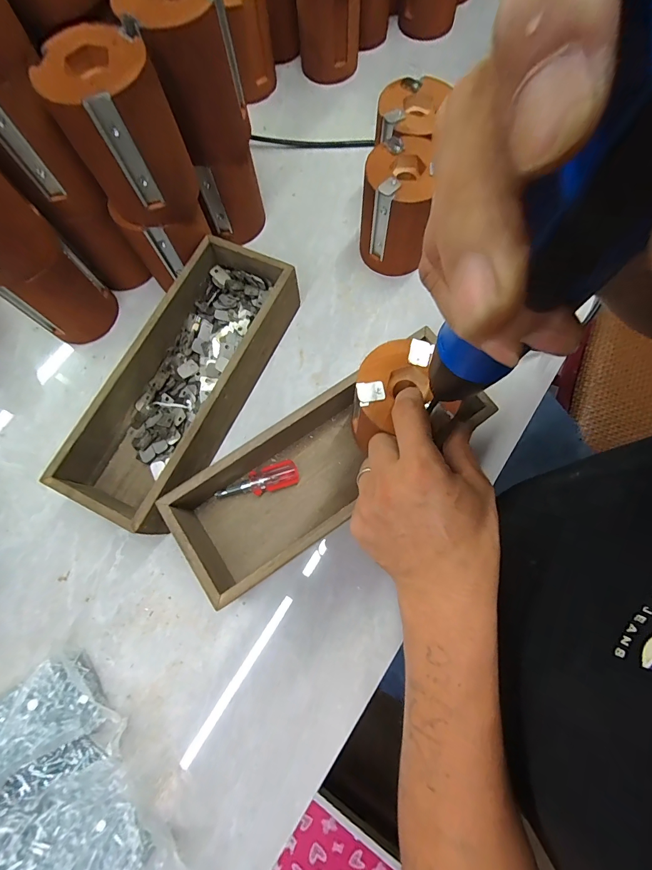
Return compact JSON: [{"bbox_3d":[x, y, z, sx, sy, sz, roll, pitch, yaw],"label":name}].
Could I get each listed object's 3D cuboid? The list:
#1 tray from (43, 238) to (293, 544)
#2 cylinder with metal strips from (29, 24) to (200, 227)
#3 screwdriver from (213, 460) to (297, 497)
[{"bbox_3d":[-0.132,-0.053,0.368,0.113,0.066,0.278,24,76,8],"label":"tray"},{"bbox_3d":[-0.154,-0.235,0.301,0.078,0.116,0.072,-17,76,-4],"label":"cylinder with metal strips"},{"bbox_3d":[-0.064,0.046,0.353,0.077,0.021,0.024,-17,74,-3],"label":"screwdriver"}]

